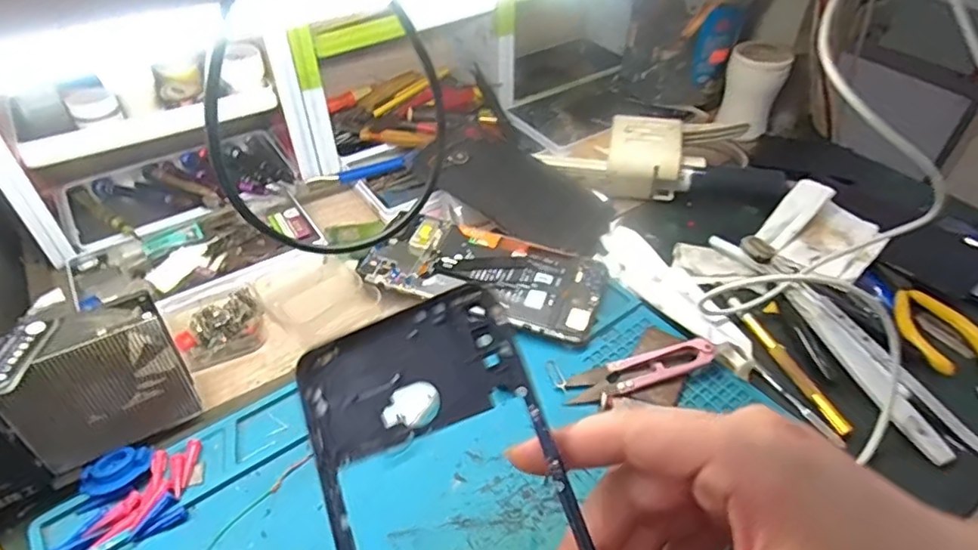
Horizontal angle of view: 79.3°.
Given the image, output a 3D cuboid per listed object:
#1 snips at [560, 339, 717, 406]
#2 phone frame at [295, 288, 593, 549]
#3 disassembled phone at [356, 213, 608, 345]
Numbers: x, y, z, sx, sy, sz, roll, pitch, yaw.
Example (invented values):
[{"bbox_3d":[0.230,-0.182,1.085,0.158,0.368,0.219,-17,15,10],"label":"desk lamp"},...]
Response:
[{"bbox_3d":[0.097,0.060,0.376,0.097,0.014,0.025,-15,47,-15],"label":"snips"},{"bbox_3d":[-0.010,0.092,0.204,0.085,0.006,0.168,-23,70,4],"label":"phone frame"},{"bbox_3d":[-0.002,-0.003,0.438,0.167,0.013,0.079,16,46,14],"label":"disassembled phone"}]

